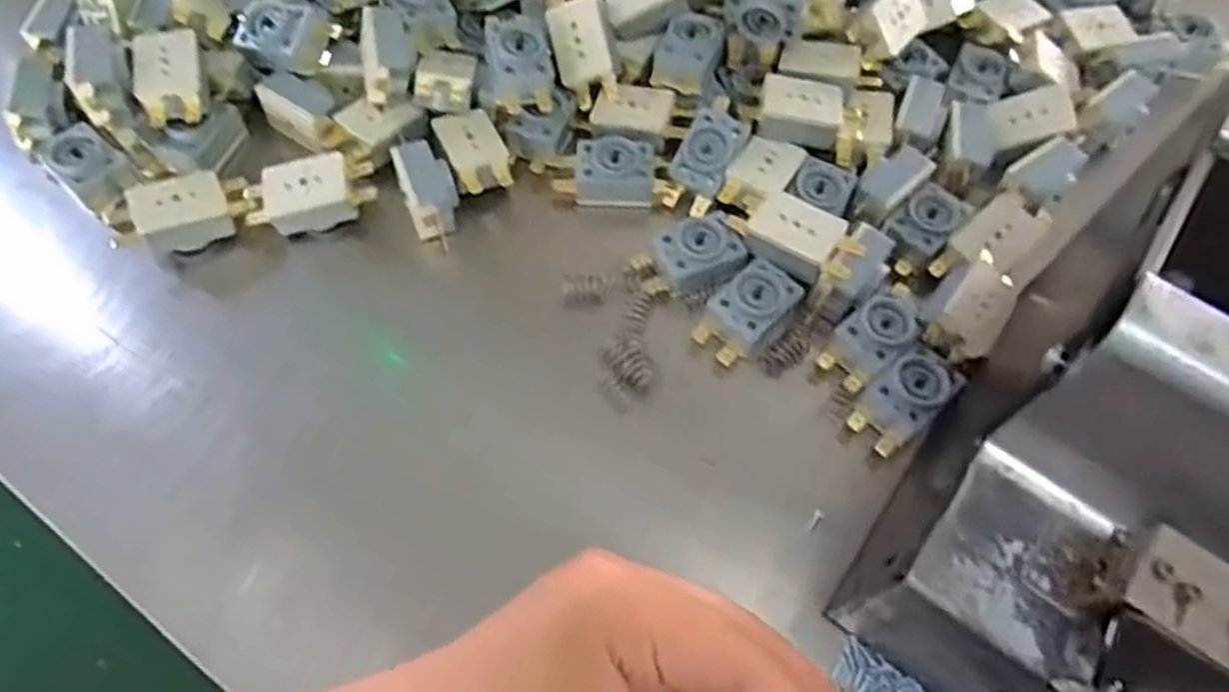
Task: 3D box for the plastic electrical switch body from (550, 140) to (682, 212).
[{"bbox_3d":[0.002,-0.082,0.375,0.057,0.021,0.025,5,64,2],"label":"plastic electrical switch body"}]

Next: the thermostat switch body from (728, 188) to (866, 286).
[{"bbox_3d":[0.080,-0.049,0.343,0.055,0.012,0.027,31,67,14],"label":"thermostat switch body"}]

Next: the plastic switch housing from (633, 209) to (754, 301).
[{"bbox_3d":[0.035,-0.039,0.352,0.048,0.017,0.029,-24,66,-12],"label":"plastic switch housing"}]

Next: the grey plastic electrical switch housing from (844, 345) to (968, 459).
[{"bbox_3d":[0.119,0.022,0.321,0.044,0.014,0.026,-40,70,-18],"label":"grey plastic electrical switch housing"}]

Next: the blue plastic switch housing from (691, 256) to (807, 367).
[{"bbox_3d":[0.057,-0.016,0.338,0.027,0.014,0.047,41,70,18],"label":"blue plastic switch housing"}]

